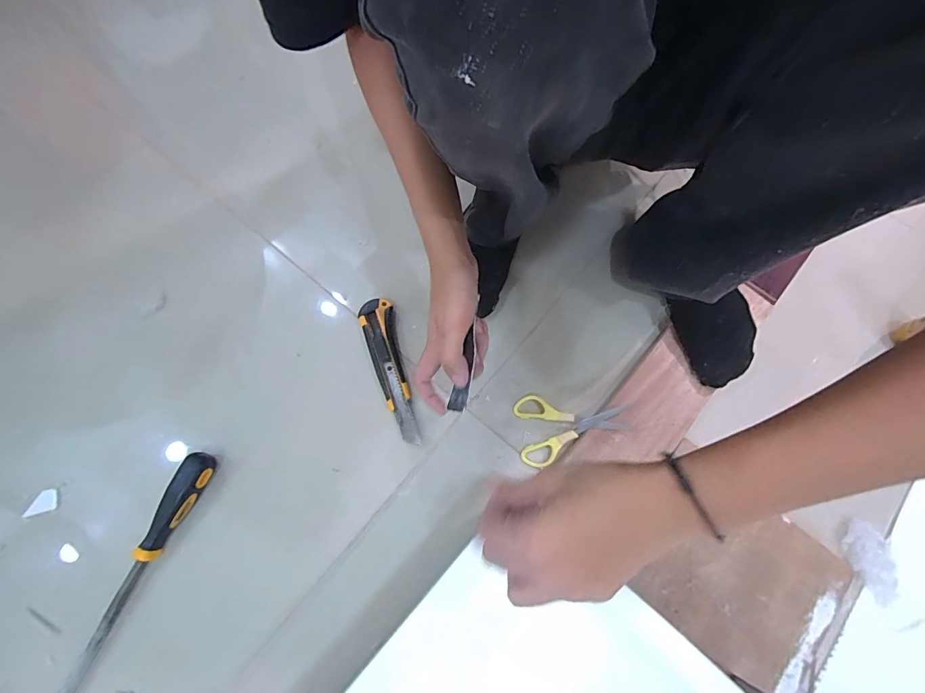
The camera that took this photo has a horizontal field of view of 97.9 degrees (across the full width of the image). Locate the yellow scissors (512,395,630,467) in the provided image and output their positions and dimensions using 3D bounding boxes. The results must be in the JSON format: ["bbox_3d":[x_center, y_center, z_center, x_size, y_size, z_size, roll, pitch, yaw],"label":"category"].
[{"bbox_3d":[0.117,0.097,0.447,0.120,0.012,0.076,5,73,8],"label":"yellow scissors"}]

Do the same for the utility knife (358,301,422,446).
[{"bbox_3d":[-0.083,0.026,0.467,0.038,0.018,0.172,-16,71,-7],"label":"utility knife"}]

